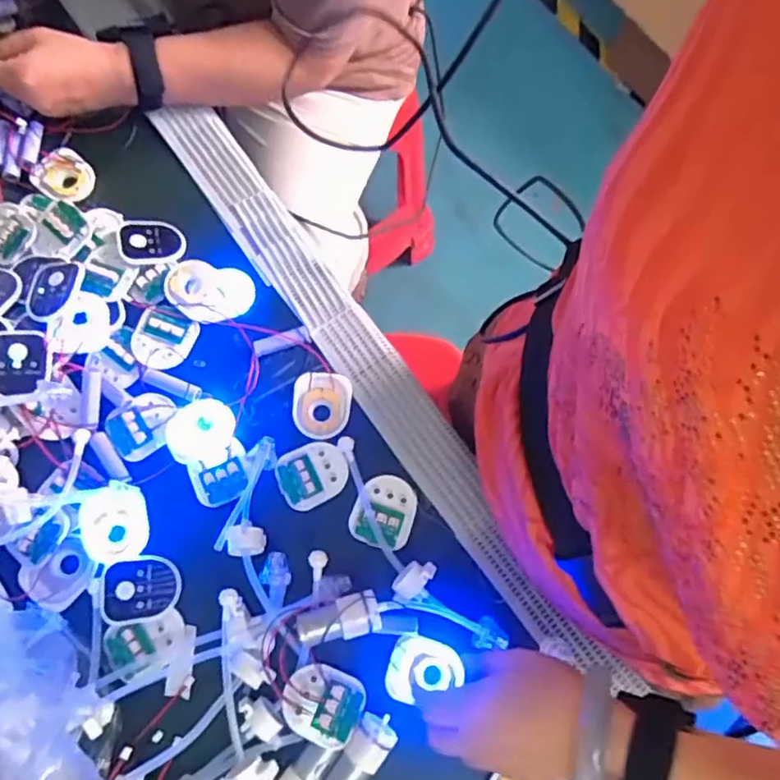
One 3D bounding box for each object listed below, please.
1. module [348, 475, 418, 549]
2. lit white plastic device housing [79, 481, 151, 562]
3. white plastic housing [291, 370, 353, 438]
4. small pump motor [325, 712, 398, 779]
[{"bbox_3d":[-0.004,0.100,0.525,0.049,0.012,0.059,21,74,6],"label":"module"},{"bbox_3d":[-0.220,0.105,0.508,0.051,0.007,0.056,-10,87,-19],"label":"lit white plastic device housing"},{"bbox_3d":[-0.059,0.013,0.553,0.050,0.008,0.056,3,73,0],"label":"white plastic housing"},{"bbox_3d":[-0.023,0.269,0.464,0.029,0.023,0.065,35,76,9],"label":"small pump motor"}]

